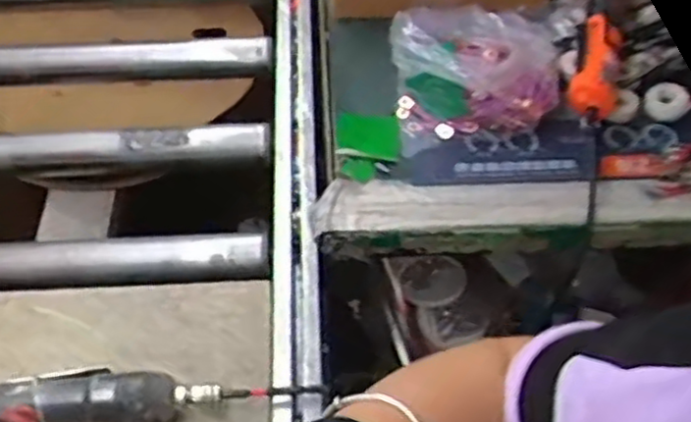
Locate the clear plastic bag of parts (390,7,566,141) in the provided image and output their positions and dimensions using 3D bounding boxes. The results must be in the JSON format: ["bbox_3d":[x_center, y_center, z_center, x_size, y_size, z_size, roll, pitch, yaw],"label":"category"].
[{"bbox_3d":[0.135,-0.164,0.755,0.169,0.086,0.163,-7,52,-6],"label":"clear plastic bag of parts"}]

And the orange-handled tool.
[{"bbox_3d":[0.256,-0.149,0.742,0.050,0.040,0.118,14,70,10],"label":"orange-handled tool"}]

